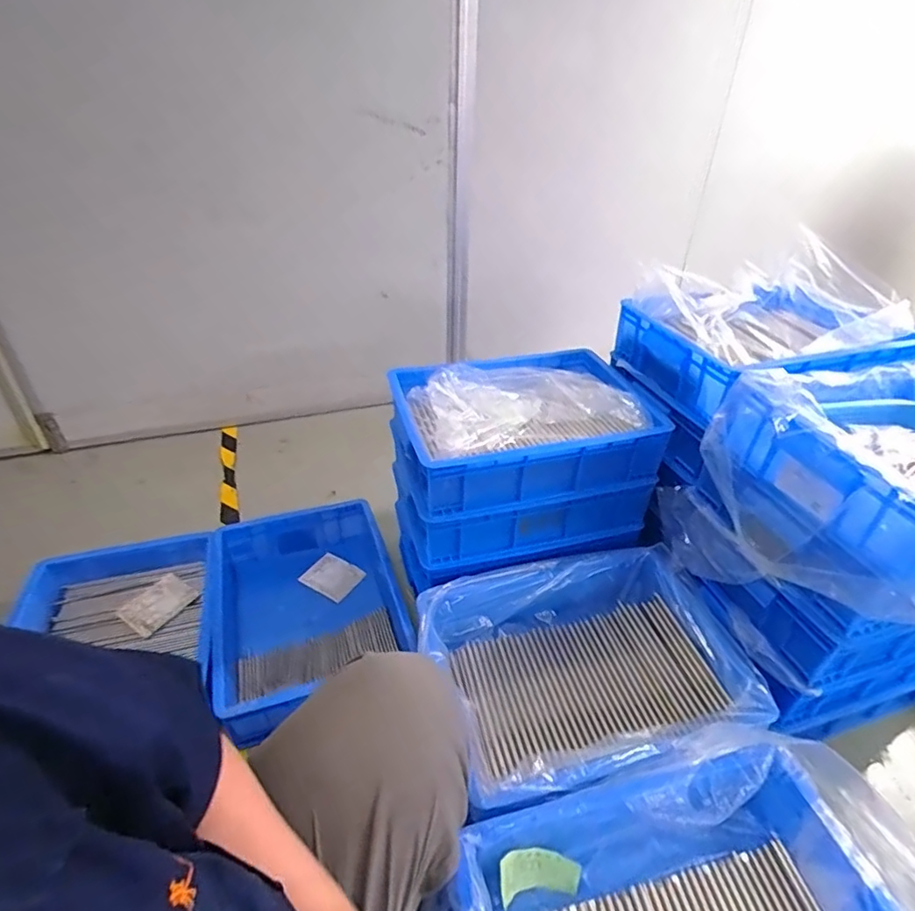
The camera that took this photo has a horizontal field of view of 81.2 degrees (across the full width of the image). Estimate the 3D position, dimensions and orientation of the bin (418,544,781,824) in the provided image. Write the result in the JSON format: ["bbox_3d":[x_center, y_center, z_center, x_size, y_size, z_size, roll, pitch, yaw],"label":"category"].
[{"bbox_3d":[0.178,0.302,0.766,0.424,0.116,0.325,-9,37,-14],"label":"bin"}]

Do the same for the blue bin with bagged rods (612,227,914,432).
[{"bbox_3d":[0.528,-0.226,0.927,0.408,0.196,0.301,-11,37,-17],"label":"blue bin with bagged rods"}]

